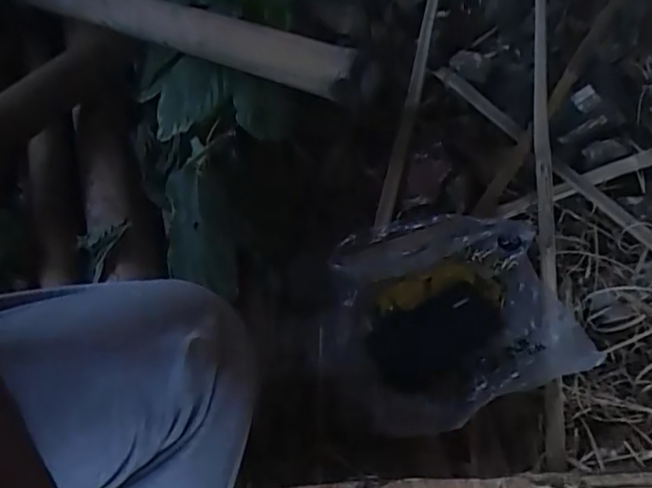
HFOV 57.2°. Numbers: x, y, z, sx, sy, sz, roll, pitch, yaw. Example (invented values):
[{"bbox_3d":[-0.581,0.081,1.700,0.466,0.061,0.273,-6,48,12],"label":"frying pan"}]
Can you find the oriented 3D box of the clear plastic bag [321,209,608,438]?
[{"bbox_3d":[0.138,0.088,0.733,0.294,0.075,0.251,-18,58,-16],"label":"clear plastic bag"}]

